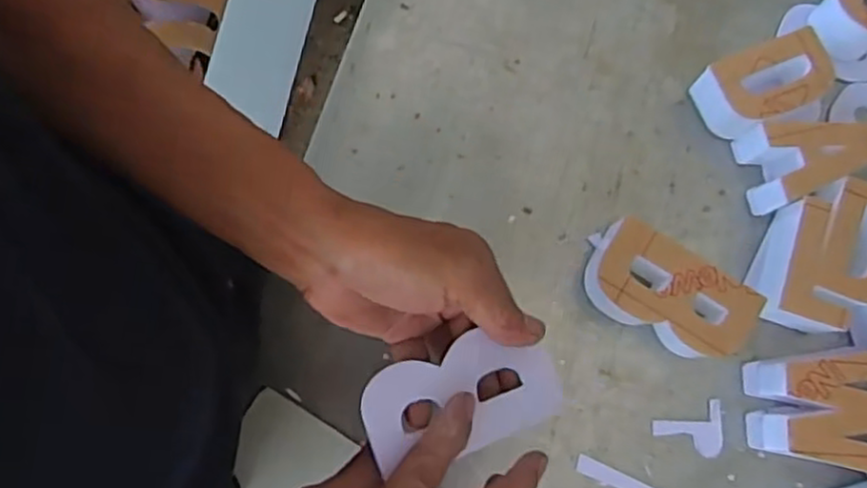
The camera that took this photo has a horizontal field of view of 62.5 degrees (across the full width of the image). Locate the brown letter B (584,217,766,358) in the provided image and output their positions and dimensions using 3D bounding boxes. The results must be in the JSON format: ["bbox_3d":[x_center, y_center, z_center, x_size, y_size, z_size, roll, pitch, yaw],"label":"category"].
[{"bbox_3d":[0.162,0.034,0.499,0.112,0.043,0.056,30,81,5],"label":"brown letter B"}]

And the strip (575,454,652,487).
[{"bbox_3d":[0.131,0.165,0.493,0.067,0.004,0.012,25,81,4],"label":"strip"}]

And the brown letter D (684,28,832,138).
[{"bbox_3d":[0.241,-0.113,0.523,0.080,0.045,0.055,-25,81,-5],"label":"brown letter D"}]

